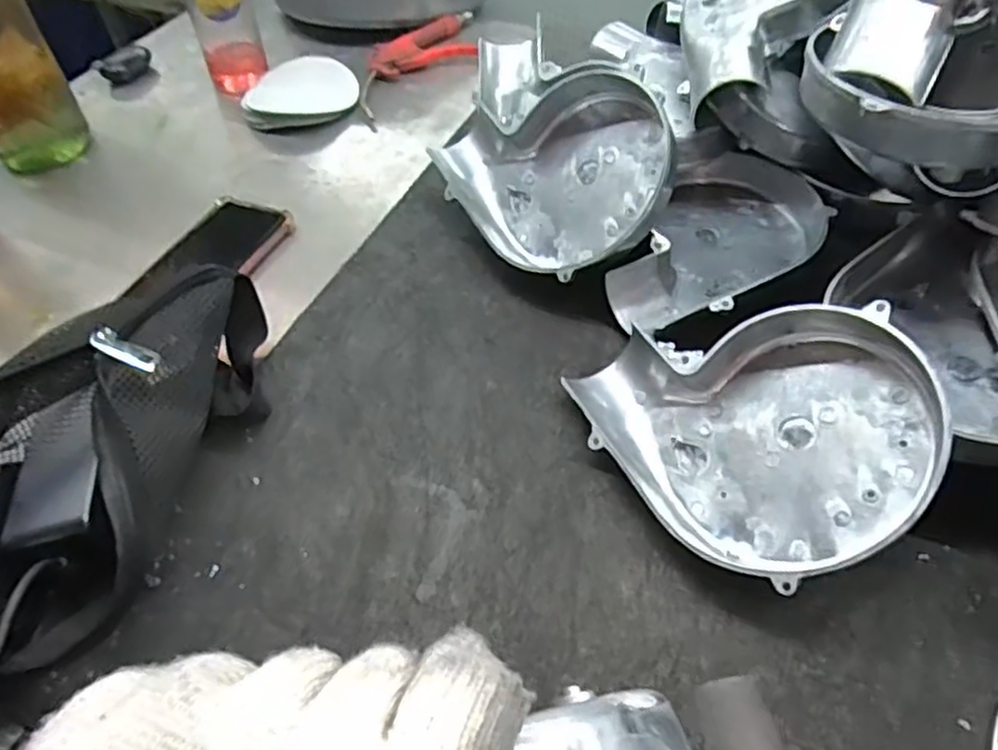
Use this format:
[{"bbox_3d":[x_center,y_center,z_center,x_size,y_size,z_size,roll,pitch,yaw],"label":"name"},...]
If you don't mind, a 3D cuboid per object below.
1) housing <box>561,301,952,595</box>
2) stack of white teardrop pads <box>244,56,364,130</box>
[{"bbox_3d":[0.139,0.018,0.394,0.150,0.031,0.186,-46,50,9],"label":"housing"},{"bbox_3d":[-0.203,-0.289,0.720,0.115,0.025,0.092,-18,51,-12],"label":"stack of white teardrop pads"}]

